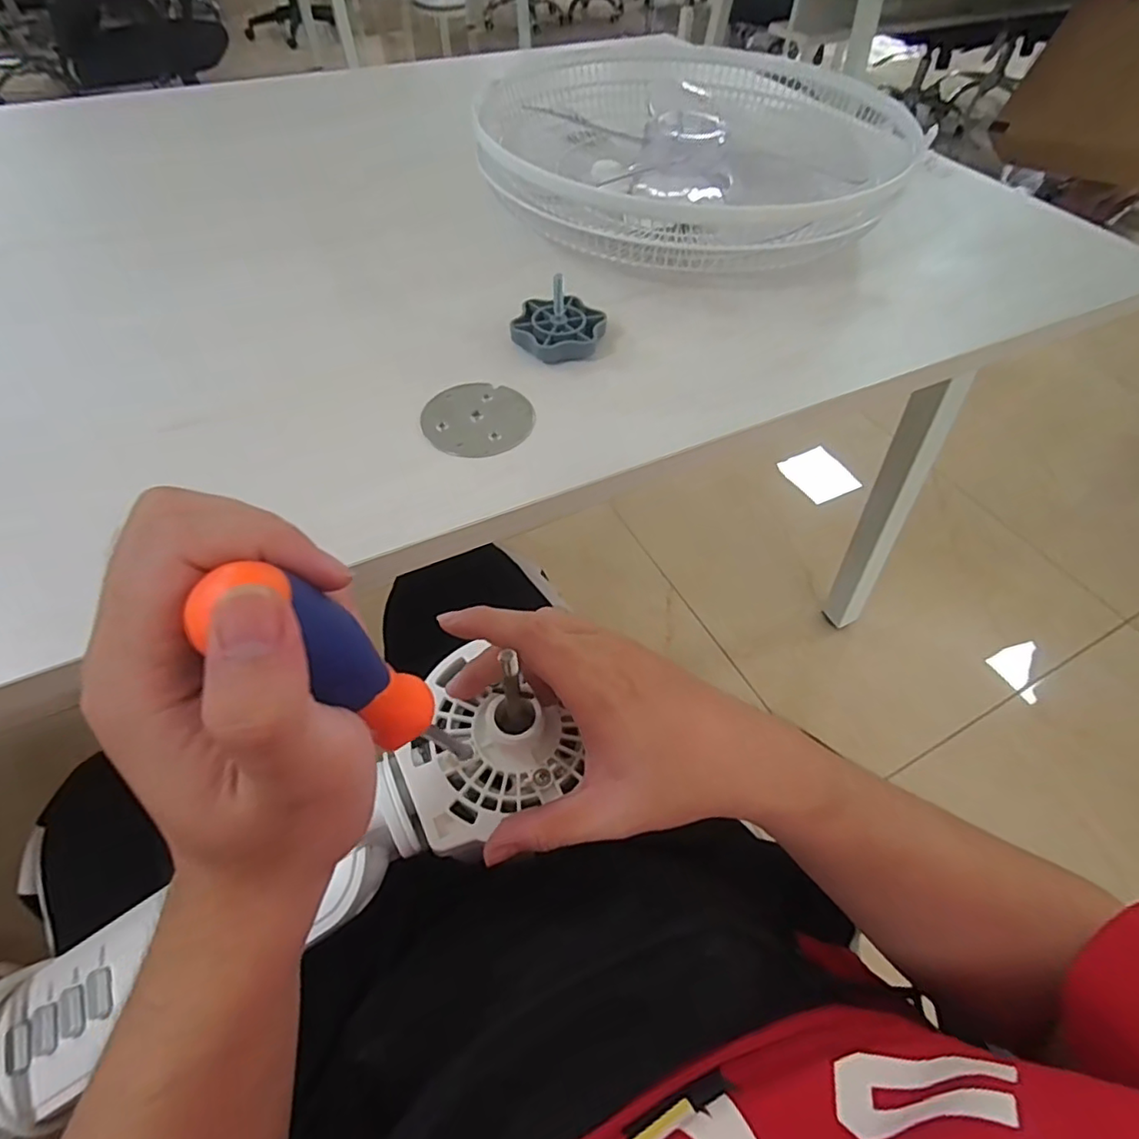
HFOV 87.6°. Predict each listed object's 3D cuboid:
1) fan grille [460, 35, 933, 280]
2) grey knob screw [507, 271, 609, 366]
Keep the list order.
[{"bbox_3d":[0.138,-0.457,0.638,0.412,0.067,0.458,35,60,22],"label":"fan grille"},{"bbox_3d":[-0.008,-0.206,0.474,0.075,0.042,0.070,1,54,0],"label":"grey knob screw"}]

